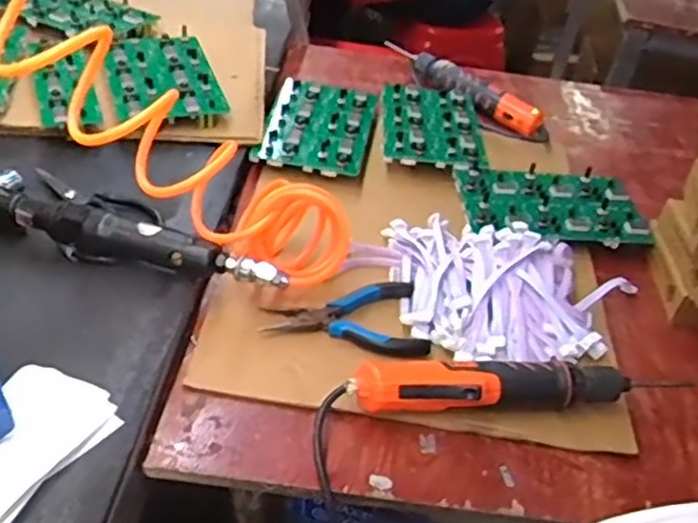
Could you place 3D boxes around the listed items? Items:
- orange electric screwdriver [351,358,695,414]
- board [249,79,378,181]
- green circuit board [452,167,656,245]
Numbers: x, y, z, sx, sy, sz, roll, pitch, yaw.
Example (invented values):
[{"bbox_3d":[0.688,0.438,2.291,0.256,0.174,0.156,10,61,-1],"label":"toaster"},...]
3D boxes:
[{"bbox_3d":[0.149,0.104,0.594,0.290,0.034,0.044,-1,41,-11],"label":"orange electric screwdriver"},{"bbox_3d":[-0.037,-0.180,0.901,0.127,0.015,0.198,11,40,2],"label":"board"},{"bbox_3d":[0.246,-0.070,0.834,0.224,0.025,0.126,0,41,-10],"label":"green circuit board"}]

